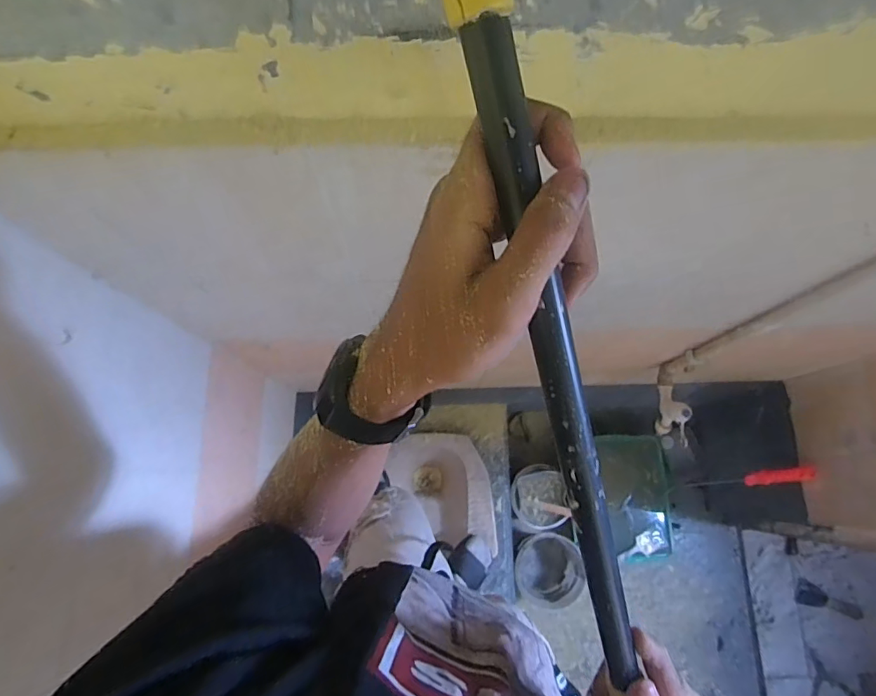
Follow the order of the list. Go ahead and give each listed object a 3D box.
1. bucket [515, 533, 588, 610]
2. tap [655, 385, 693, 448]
[{"bbox_3d":[0.347,0.700,1.601,0.212,0.191,0.215,32,78,8],"label":"bucket"},{"bbox_3d":[0.490,0.141,1.055,0.038,0.095,0.125,1,76,1],"label":"tap"}]

